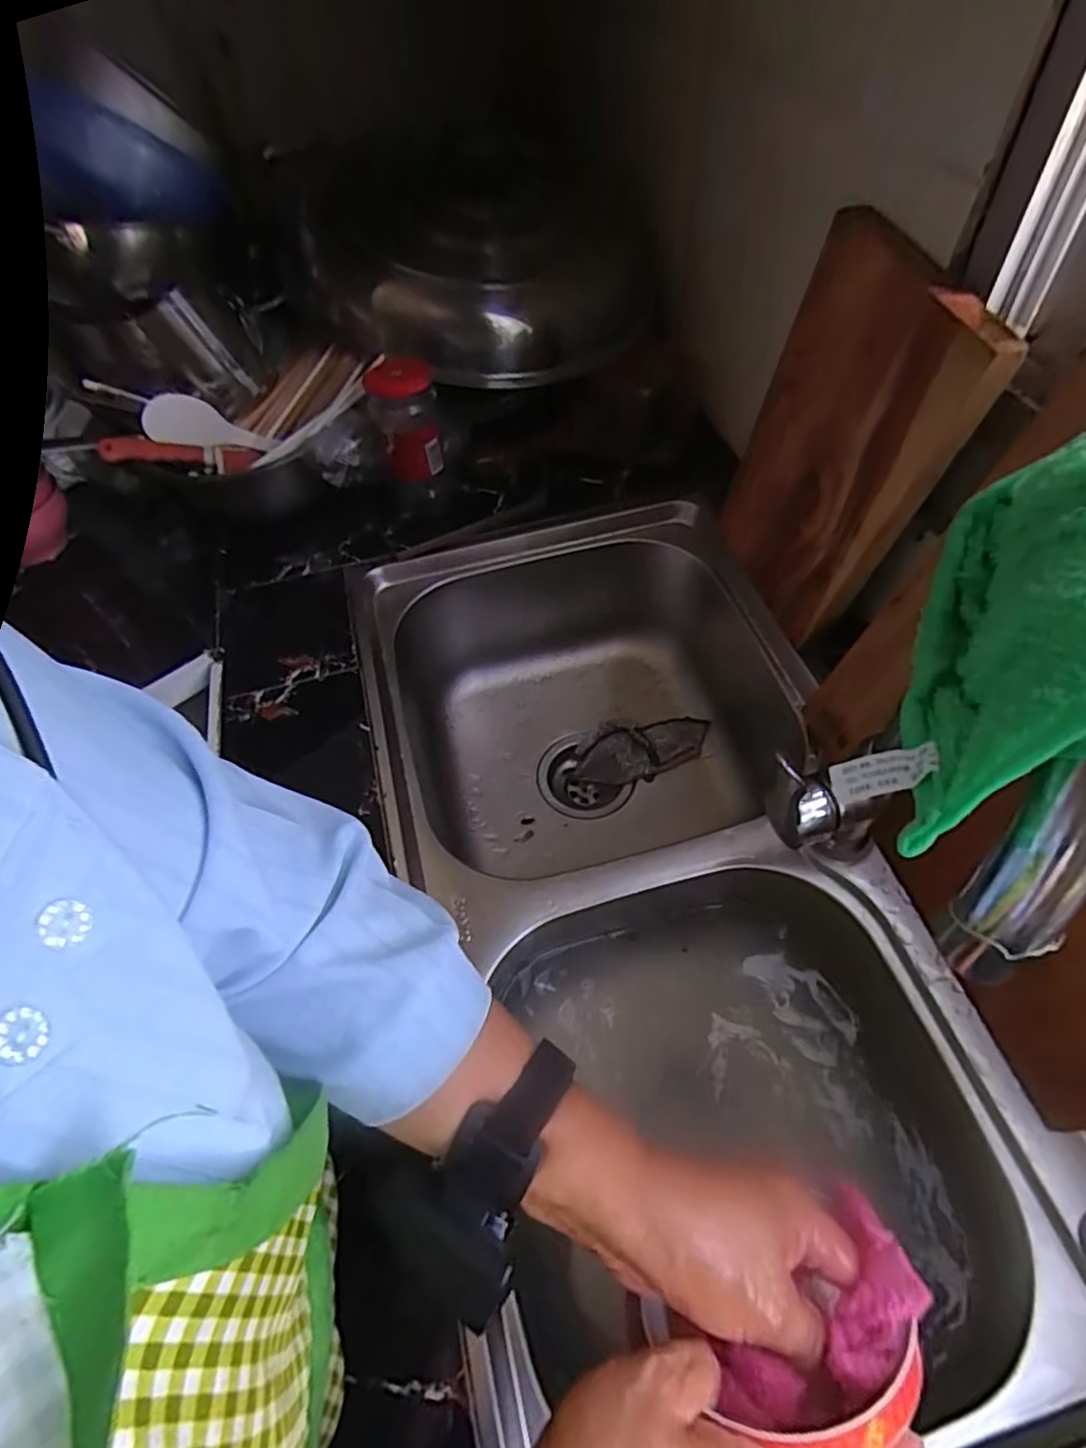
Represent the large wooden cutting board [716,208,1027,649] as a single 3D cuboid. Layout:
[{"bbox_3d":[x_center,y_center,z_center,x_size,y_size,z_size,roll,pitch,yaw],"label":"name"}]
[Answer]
[{"bbox_3d":[0.226,-0.212,0.534,0.025,0.291,0.185,-12,62,-11],"label":"large wooden cutting board"}]

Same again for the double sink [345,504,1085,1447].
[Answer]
[{"bbox_3d":[0.093,0.137,0.579,0.386,0.204,0.728,-15,55,-6],"label":"double sink"}]

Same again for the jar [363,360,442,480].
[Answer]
[{"bbox_3d":[-0.132,-0.292,0.643,0.061,0.094,0.058,-3,55,4],"label":"jar"}]

